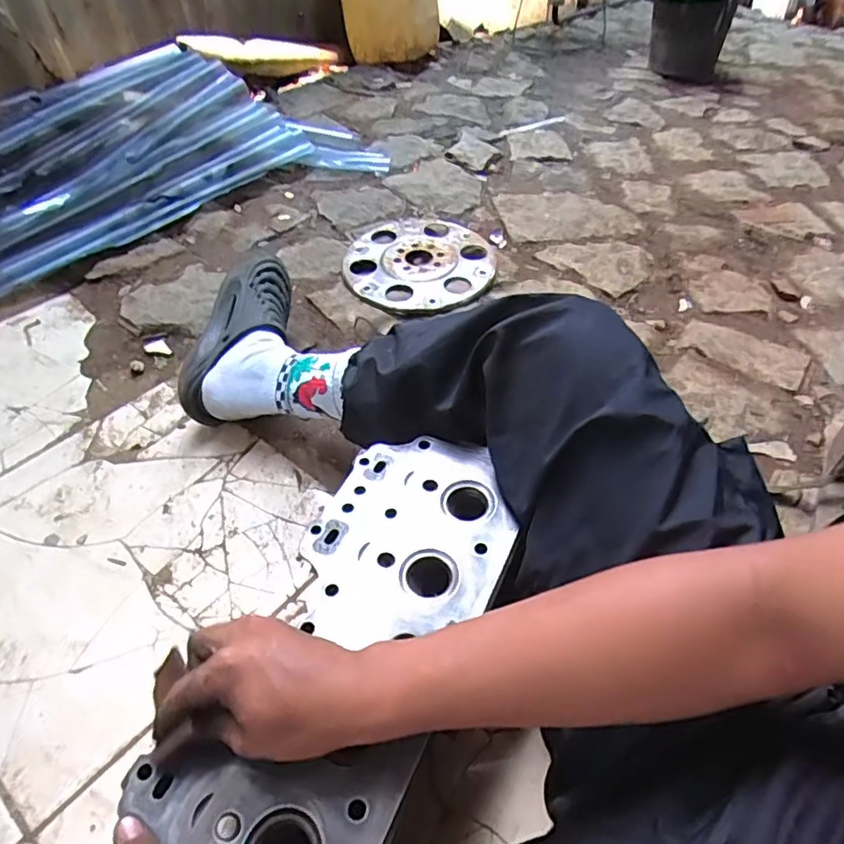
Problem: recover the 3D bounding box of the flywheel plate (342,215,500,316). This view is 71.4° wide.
[{"bbox_3d":[-0.003,-0.292,1.062,0.259,0.038,0.282,0,47,0],"label":"flywheel plate"}]

